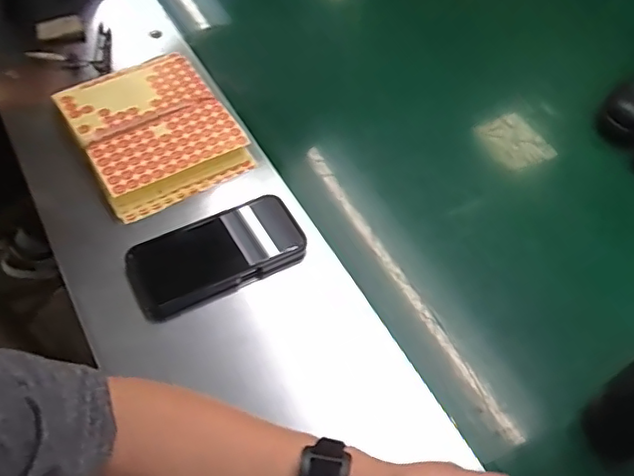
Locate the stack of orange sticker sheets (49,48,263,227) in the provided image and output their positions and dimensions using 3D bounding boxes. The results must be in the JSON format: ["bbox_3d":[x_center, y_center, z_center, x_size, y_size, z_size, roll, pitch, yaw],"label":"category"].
[{"bbox_3d":[-0.185,-0.125,0.660,0.165,0.037,0.198,-27,61,-19],"label":"stack of orange sticker sheets"}]

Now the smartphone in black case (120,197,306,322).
[{"bbox_3d":[-0.098,0.016,0.586,0.170,0.024,0.086,-20,59,-15],"label":"smartphone in black case"}]

